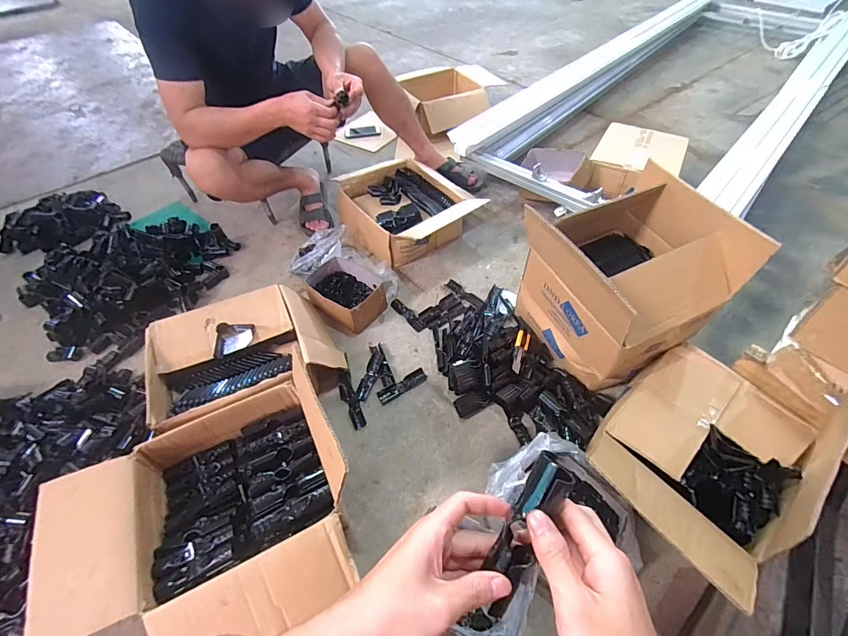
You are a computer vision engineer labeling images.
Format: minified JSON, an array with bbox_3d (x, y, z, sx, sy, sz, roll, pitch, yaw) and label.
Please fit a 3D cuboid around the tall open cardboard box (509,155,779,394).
[{"bbox_3d":[0.418,-0.068,0.854,0.312,0.349,0.306,-21,54,-13],"label":"tall open cardboard box"}]

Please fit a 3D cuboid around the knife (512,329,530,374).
[{"bbox_3d":[0.235,0.078,0.946,0.032,0.012,0.152,13,39,14],"label":"knife"}]

